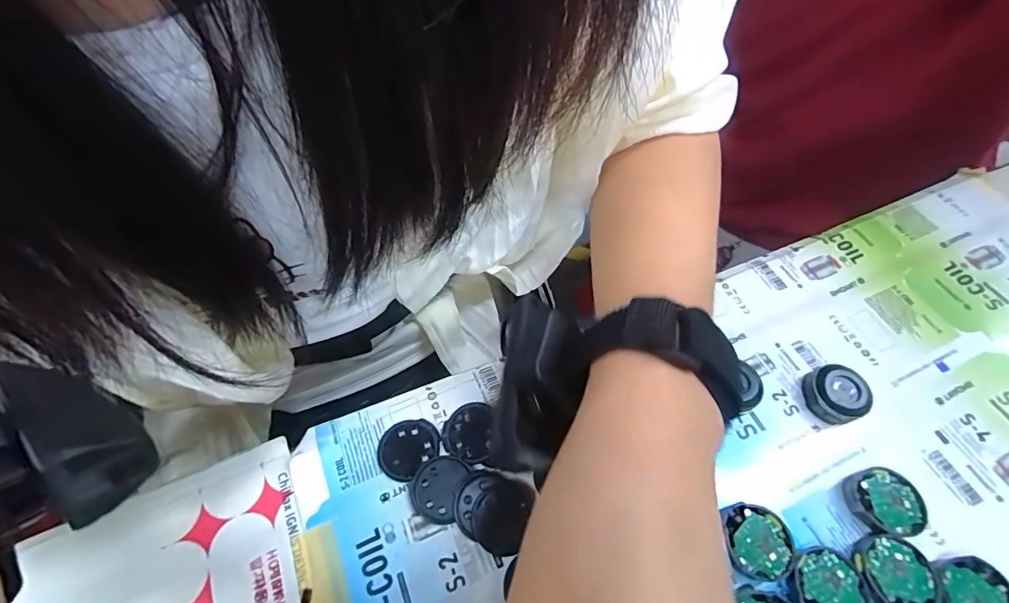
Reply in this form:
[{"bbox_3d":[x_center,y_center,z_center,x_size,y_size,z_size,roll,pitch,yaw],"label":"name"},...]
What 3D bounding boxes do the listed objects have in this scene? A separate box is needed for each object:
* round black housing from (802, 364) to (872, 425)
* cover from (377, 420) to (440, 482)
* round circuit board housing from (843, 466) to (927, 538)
[{"bbox_3d":[0.176,0.049,0.239,0.028,0.017,0.028,1,59,-2],"label":"round black housing"},{"bbox_3d":[-0.048,0.072,0.224,0.027,0.004,0.030,40,65,19],"label":"cover"},{"bbox_3d":[0.178,0.094,0.213,0.029,0.010,0.029,1,59,-2],"label":"round circuit board housing"}]

